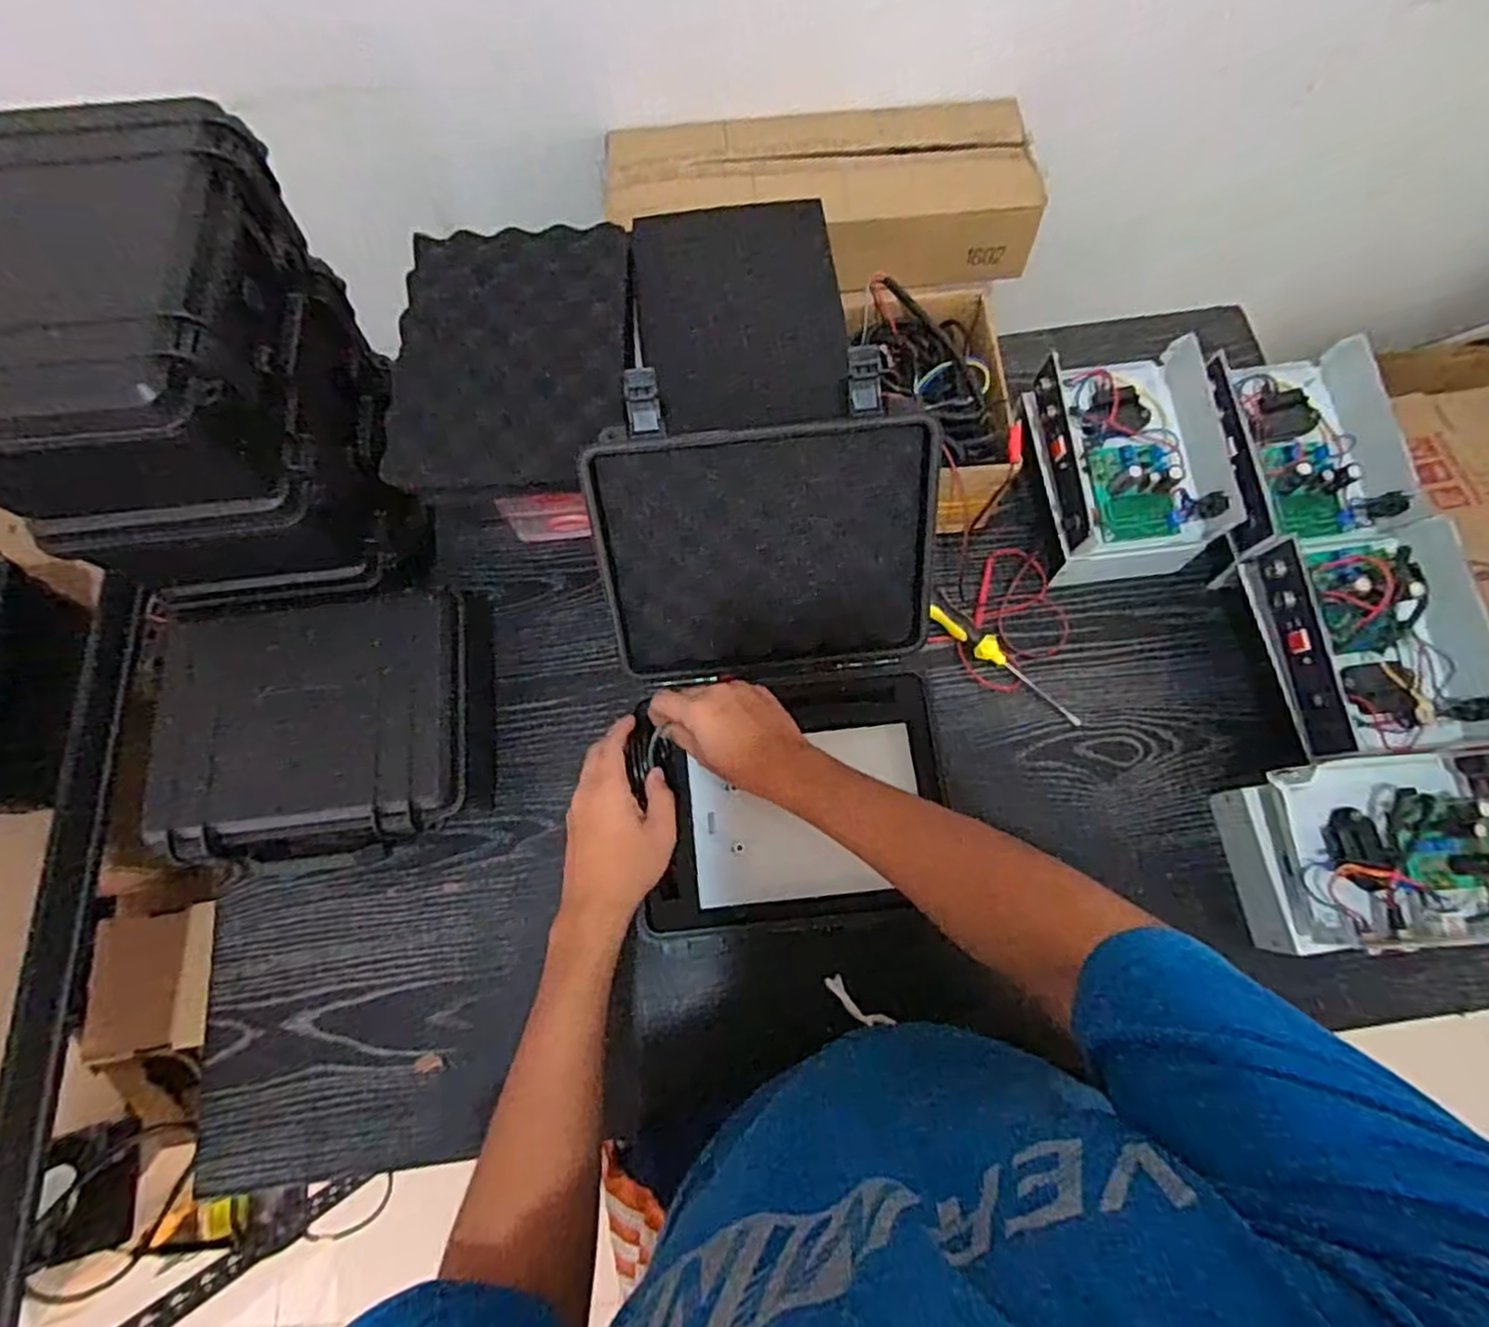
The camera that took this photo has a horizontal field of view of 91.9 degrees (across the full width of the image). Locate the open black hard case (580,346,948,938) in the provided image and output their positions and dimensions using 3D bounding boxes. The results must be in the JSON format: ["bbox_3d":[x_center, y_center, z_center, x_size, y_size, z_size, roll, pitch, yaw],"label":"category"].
[{"bbox_3d":[0.033,0.004,0.600,0.272,0.217,0.393,-7,73,-1],"label":"open black hard case"}]

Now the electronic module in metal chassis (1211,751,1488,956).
[{"bbox_3d":[0.558,0.167,0.645,0.194,0.105,0.154,-6,73,0],"label":"electronic module in metal chassis"}]

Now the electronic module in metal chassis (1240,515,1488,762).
[{"bbox_3d":[0.584,-0.026,0.667,0.167,0.078,0.216,-7,73,-1],"label":"electronic module in metal chassis"}]

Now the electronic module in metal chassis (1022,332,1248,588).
[{"bbox_3d":[0.390,-0.204,0.753,0.158,0.116,0.219,-7,73,-1],"label":"electronic module in metal chassis"}]

